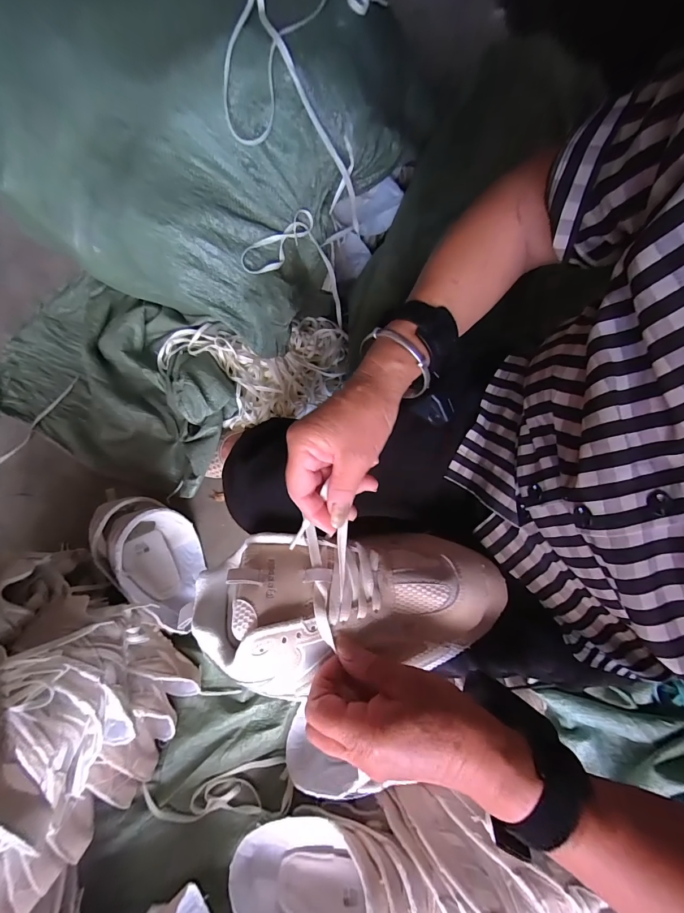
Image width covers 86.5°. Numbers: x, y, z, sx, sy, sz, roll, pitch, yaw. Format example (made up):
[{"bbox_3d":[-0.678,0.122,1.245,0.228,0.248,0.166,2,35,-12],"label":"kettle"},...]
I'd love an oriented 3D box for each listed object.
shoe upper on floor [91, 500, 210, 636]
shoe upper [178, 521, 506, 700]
[{"bbox_3d":[-0.339,0.179,0.658,0.131,0.134,0.269,-39,78,-8],"label":"shoe upper on floor"},{"bbox_3d":[0.008,0.121,0.298,0.253,0.068,0.115,-3,76,-5],"label":"shoe upper"}]

